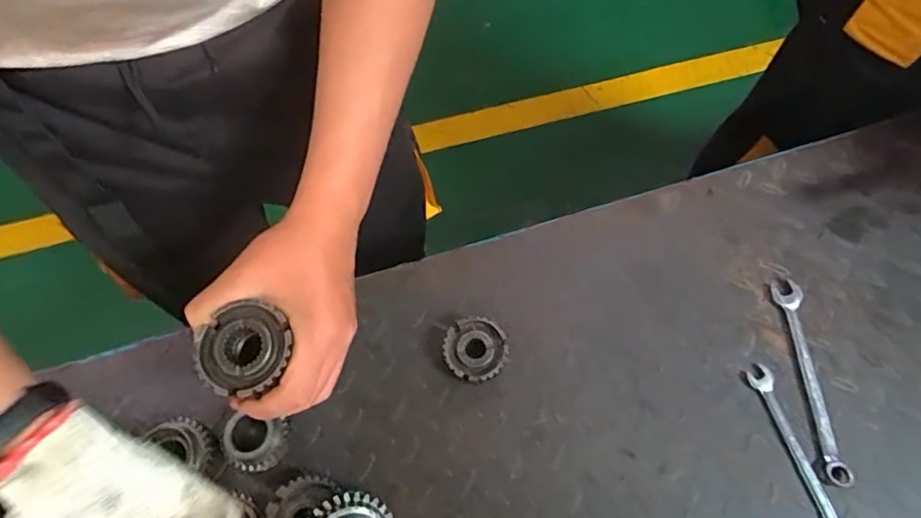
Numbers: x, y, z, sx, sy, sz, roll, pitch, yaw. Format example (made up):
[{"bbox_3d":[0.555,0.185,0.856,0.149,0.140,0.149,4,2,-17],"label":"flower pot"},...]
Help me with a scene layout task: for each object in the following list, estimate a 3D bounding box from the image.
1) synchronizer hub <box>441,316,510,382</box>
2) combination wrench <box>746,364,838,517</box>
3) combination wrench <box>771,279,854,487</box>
[{"bbox_3d":[0.013,0.083,0.501,0.056,0.026,0.057,-1,66,1],"label":"synchronizer hub"},{"bbox_3d":[0.284,0.167,0.463,0.019,0.006,0.157,-14,66,-4],"label":"combination wrench"},{"bbox_3d":[0.307,0.103,0.484,0.020,0.007,0.175,-2,66,1],"label":"combination wrench"}]

